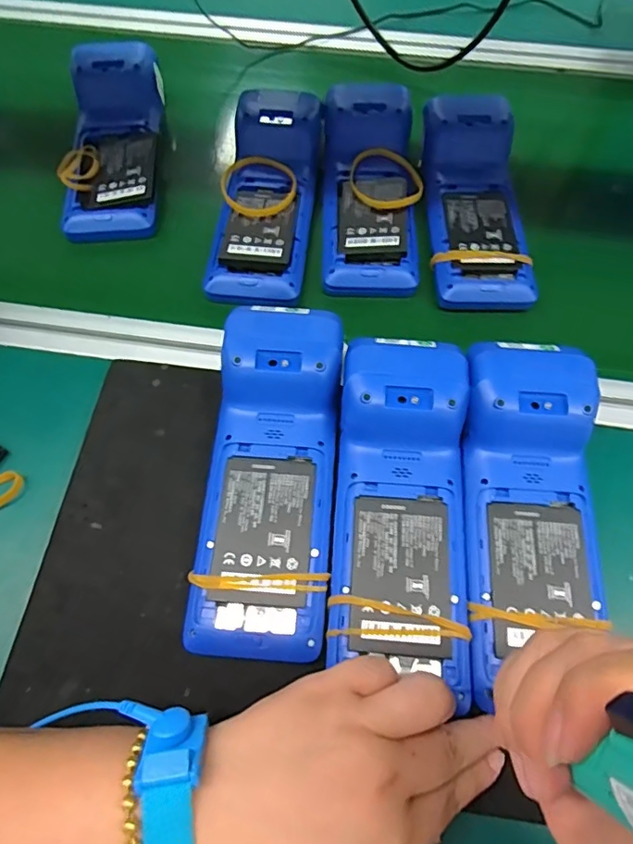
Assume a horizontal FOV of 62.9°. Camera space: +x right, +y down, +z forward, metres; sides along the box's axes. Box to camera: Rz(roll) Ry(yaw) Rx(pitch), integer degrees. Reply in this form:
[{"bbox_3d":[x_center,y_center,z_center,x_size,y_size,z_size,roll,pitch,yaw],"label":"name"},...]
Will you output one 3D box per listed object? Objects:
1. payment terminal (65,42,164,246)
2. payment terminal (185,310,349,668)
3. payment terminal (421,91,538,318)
[{"bbox_3d":[-0.194,-0.273,0.489,0.088,0.050,0.227,-4,64,-2],"label":"payment terminal"},{"bbox_3d":[-0.029,0.031,0.330,0.077,0.054,0.219,5,64,2],"label":"payment terminal"},{"bbox_3d":[0.138,-0.202,0.455,0.084,0.046,0.227,1,64,0],"label":"payment terminal"}]

